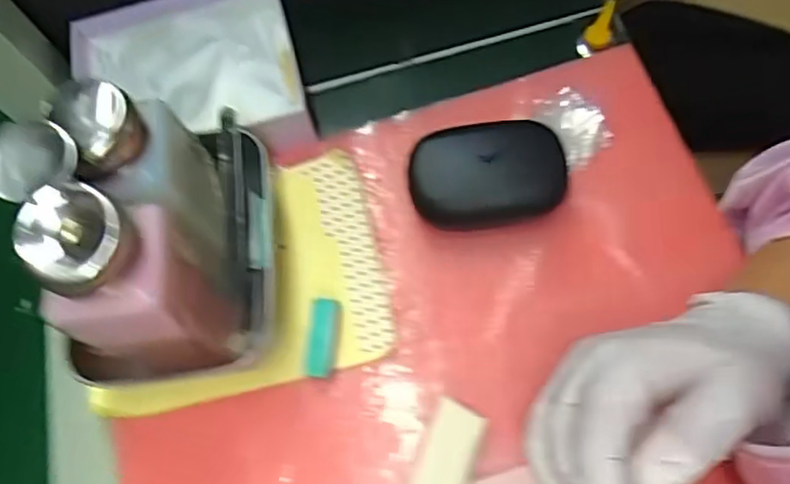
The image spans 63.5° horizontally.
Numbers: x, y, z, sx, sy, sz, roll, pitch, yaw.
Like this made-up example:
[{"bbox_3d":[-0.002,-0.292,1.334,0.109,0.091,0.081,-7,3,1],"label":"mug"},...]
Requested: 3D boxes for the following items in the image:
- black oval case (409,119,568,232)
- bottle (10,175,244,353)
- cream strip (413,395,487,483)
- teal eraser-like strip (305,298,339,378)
[{"bbox_3d":[0.049,-0.037,0.348,0.080,0.034,0.052,-6,67,4],"label":"black oval case"},{"bbox_3d":[-0.106,0.018,0.285,0.046,0.132,0.056,-2,67,6],"label":"bottle"},{"bbox_3d":[0.022,0.113,0.307,0.028,0.006,0.068,23,72,15],"label":"cream strip"},{"bbox_3d":[-0.037,0.051,0.332,0.015,0.012,0.039,1,68,7],"label":"teal eraser-like strip"}]

